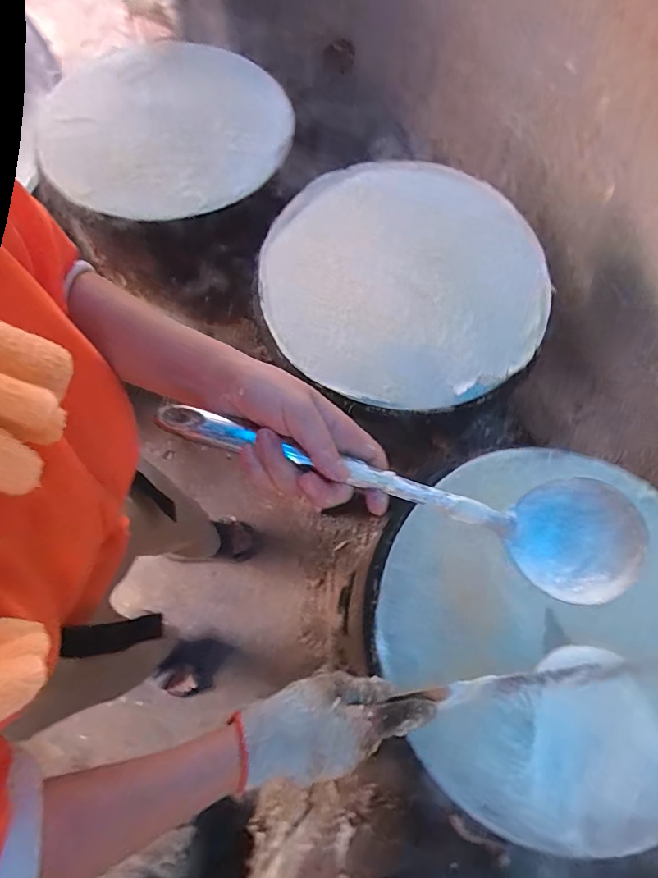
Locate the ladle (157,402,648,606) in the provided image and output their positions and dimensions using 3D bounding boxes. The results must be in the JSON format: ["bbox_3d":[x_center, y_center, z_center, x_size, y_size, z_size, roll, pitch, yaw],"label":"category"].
[{"bbox_3d":[0.054,0.030,0.335,0.337,0.055,0.086,19,71,-9],"label":"ladle"}]

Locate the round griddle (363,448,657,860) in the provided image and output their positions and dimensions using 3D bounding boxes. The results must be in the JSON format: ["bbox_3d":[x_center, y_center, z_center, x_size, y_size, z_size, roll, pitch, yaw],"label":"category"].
[{"bbox_3d":[0.227,0.189,0.474,0.361,0.031,0.354,1,71,-2],"label":"round griddle"}]

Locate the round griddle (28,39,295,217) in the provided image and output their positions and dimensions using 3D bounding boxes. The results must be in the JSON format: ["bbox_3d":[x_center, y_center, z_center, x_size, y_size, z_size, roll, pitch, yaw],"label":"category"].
[{"bbox_3d":[-0.242,-0.470,0.719,0.346,0.029,0.352,1,71,-2],"label":"round griddle"}]

